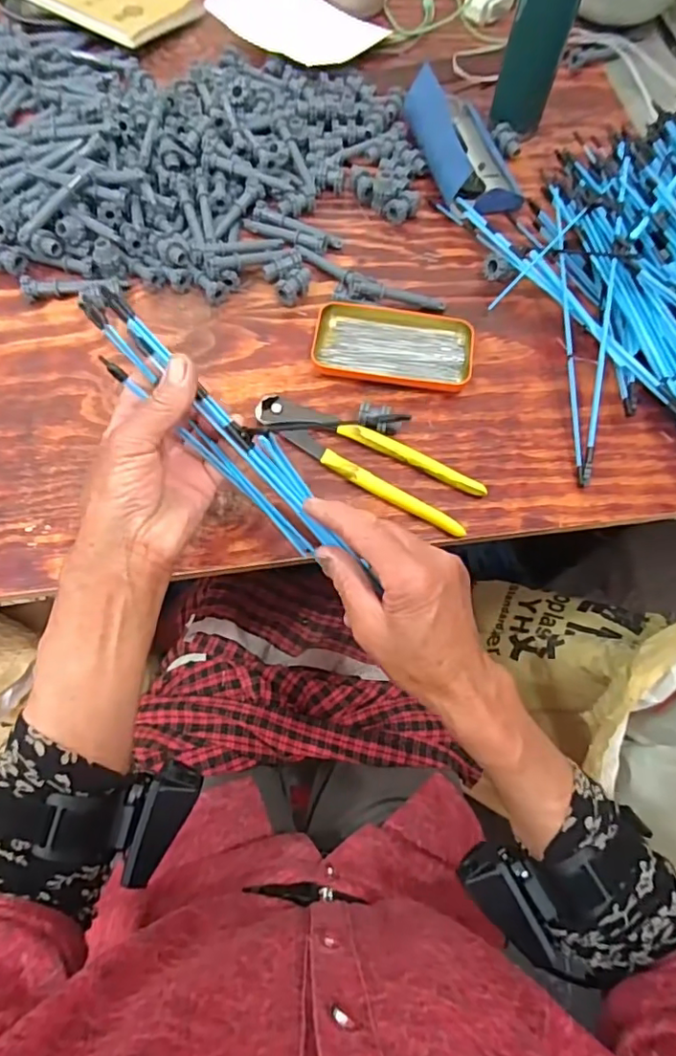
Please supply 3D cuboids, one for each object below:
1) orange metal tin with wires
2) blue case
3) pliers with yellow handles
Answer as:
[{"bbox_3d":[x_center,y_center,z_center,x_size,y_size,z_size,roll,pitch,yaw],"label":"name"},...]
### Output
[{"bbox_3d":[0.052,-0.173,0.519,0.143,0.018,0.082,9,69,2],"label":"orange metal tin with wires"},{"bbox_3d":[0.140,-0.422,0.598,0.095,0.052,0.170,-12,70,-6],"label":"blue case"},{"bbox_3d":[0.023,-0.060,0.474,0.200,0.017,0.049,29,71,9],"label":"pliers with yellow handles"}]

